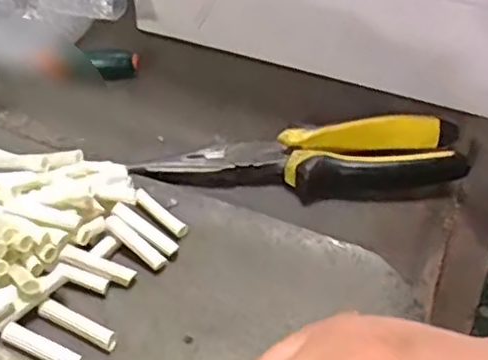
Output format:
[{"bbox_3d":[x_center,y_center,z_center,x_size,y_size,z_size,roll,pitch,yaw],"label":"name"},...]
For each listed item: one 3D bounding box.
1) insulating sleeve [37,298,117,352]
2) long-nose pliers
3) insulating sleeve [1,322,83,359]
[{"bbox_3d":[-0.074,0.064,0.285,0.040,0.008,0.008,20,45,19],"label":"insulating sleeve"},{"bbox_3d":[0.034,-0.012,0.363,0.176,0.024,0.044,-1,42,-4],"label":"long-nose pliers"},{"bbox_3d":[-0.086,0.072,0.275,0.038,0.006,0.009,18,44,17],"label":"insulating sleeve"}]

